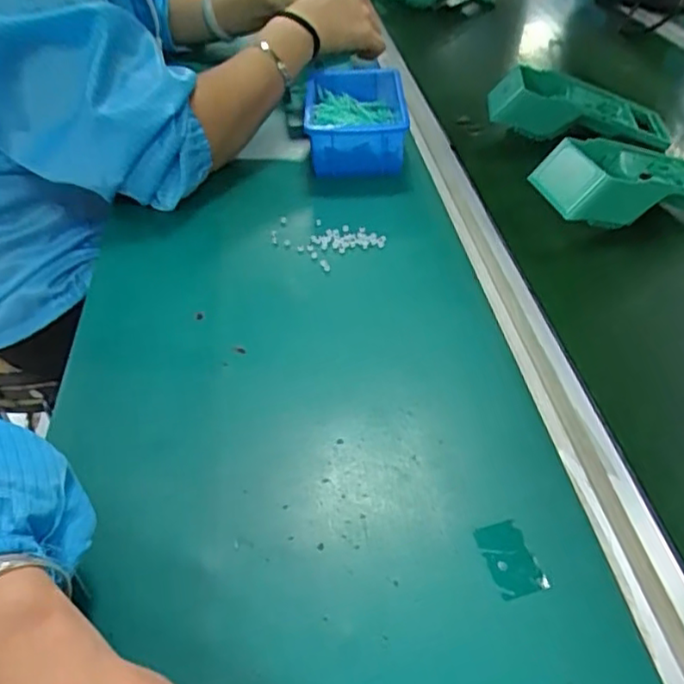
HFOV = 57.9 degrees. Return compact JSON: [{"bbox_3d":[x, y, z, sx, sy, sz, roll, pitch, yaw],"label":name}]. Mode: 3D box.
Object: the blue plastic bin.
[{"bbox_3d":[0.014,-0.221,0.627,0.105,0.054,0.135,0,43,0],"label":"blue plastic bin"}]

